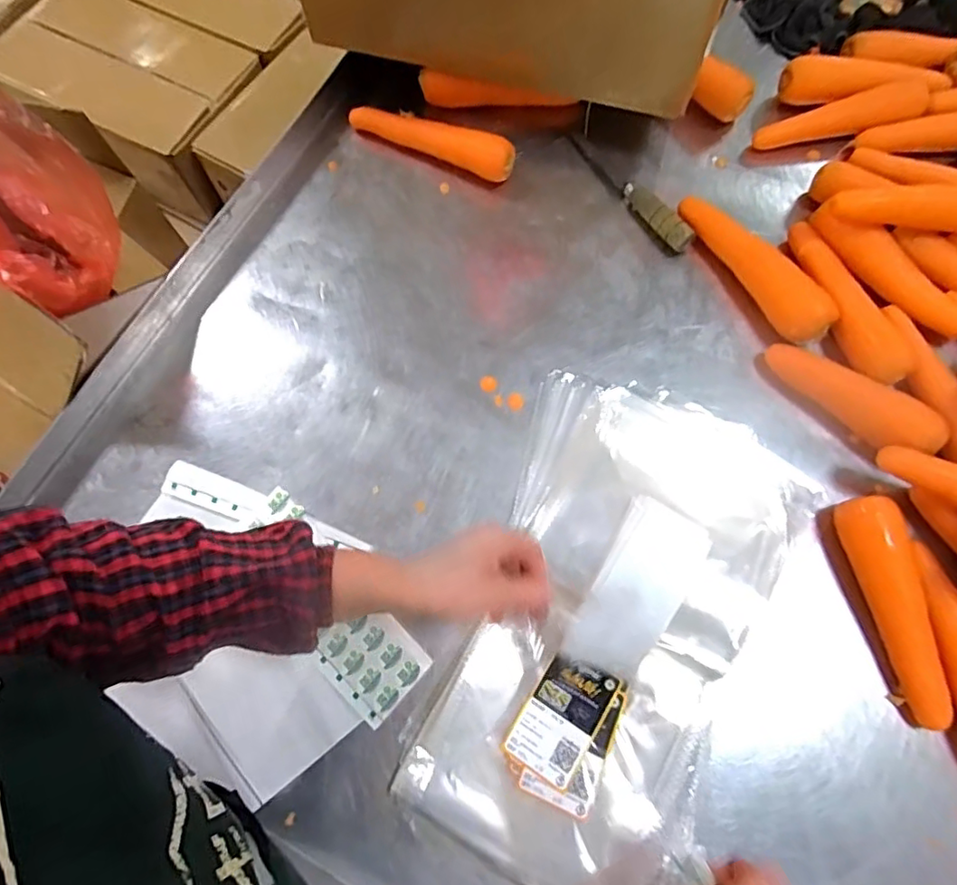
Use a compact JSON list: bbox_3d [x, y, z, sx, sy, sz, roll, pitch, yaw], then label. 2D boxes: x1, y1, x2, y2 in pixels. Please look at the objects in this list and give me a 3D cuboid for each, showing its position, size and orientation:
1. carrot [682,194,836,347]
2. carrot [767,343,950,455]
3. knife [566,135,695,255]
[{"bbox_3d":[0.281,-0.182,0.594,0.042,0.052,0.193,-31,74,-7],"label":"carrot"},{"bbox_3d":[0.356,-0.043,0.552,0.163,0.041,0.047,37,78,12],"label":"carrot"},{"bbox_3d":[0.169,-0.284,0.641,0.023,0.031,0.191,-32,74,-8],"label":"knife"}]

